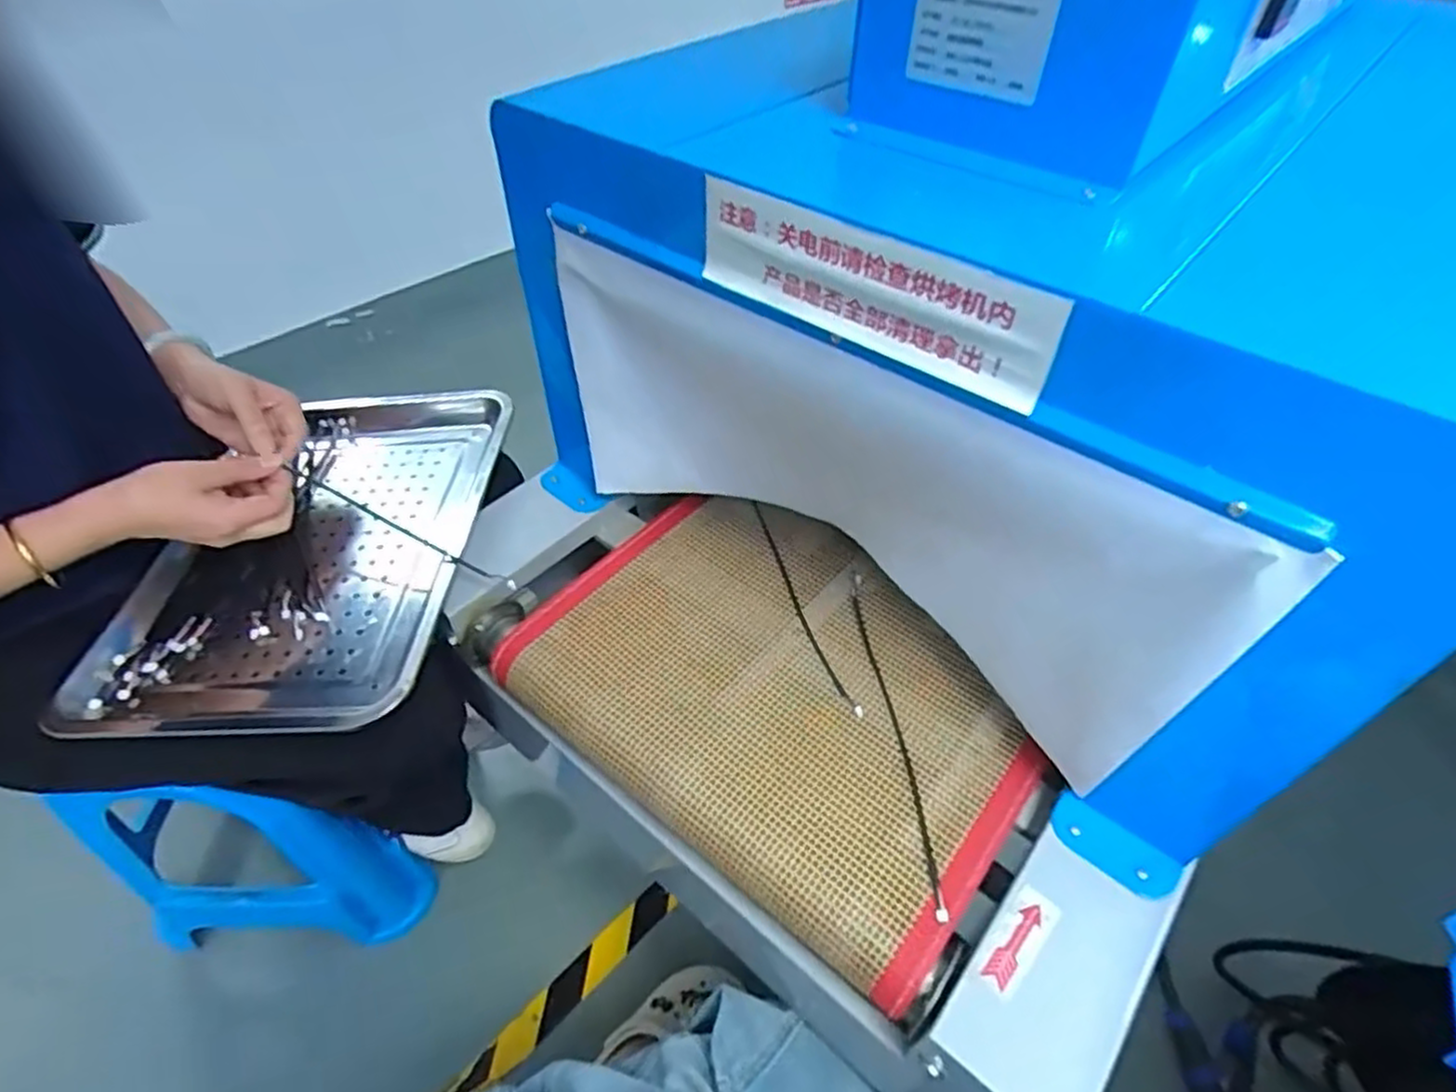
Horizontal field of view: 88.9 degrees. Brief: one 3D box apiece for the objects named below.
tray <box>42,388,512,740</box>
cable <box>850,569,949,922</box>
[{"bbox_3d":[-0.370,-0.004,0.681,0.318,0.042,0.411,0,49,12],"label":"tray"},{"bbox_3d":[0.123,0.133,0.560,0.013,0.014,0.283,-3,47,-4],"label":"cable"}]

